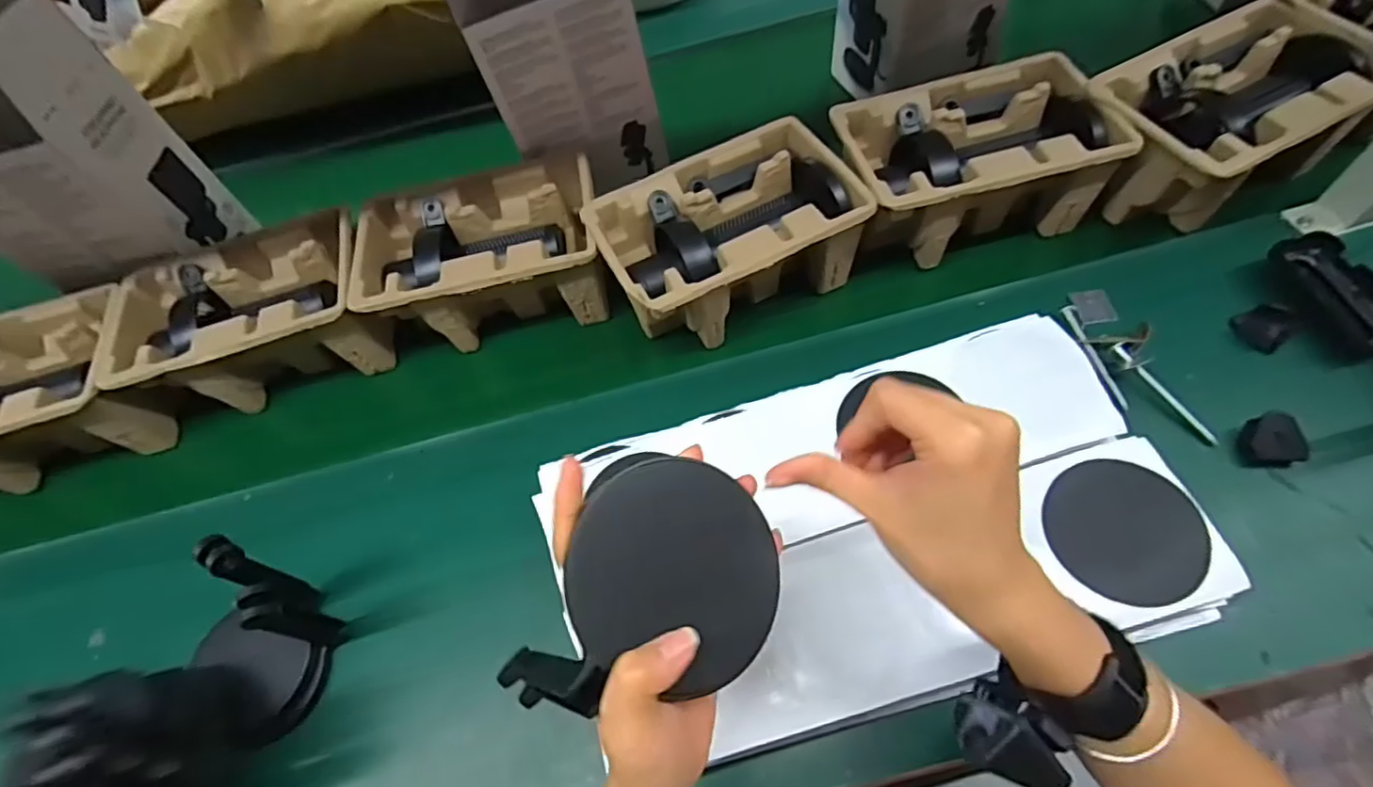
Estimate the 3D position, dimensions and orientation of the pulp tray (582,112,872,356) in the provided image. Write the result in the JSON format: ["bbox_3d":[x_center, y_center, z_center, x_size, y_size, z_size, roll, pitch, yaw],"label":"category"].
[{"bbox_3d":[0.035,-0.141,0.580,0.222,0.097,0.147,-24,61,-10],"label":"pulp tray"}]

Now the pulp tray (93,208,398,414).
[{"bbox_3d":[-0.418,-0.075,0.618,0.233,0.099,0.146,-18,60,-7],"label":"pulp tray"}]

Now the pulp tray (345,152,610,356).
[{"bbox_3d":[-0.195,-0.134,0.617,0.226,0.100,0.144,-12,60,-3],"label":"pulp tray"}]

